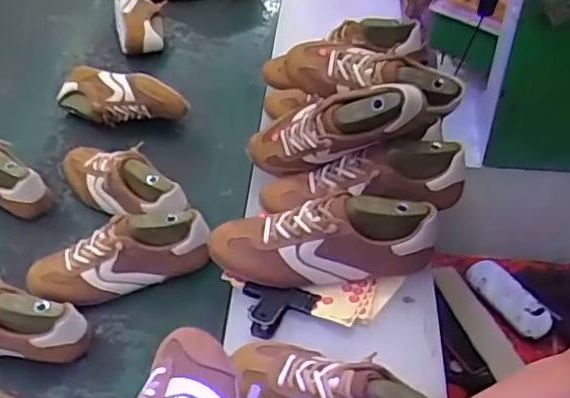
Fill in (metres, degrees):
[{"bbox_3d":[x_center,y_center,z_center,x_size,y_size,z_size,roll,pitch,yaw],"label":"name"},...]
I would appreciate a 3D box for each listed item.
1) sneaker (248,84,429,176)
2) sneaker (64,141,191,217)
[{"bbox_3d":[0.055,-0.087,0.796,0.251,0.082,0.081,-17,35,33],"label":"sneaker"},{"bbox_3d":[-0.246,-0.029,0.918,0.253,0.076,0.083,15,46,34],"label":"sneaker"}]

